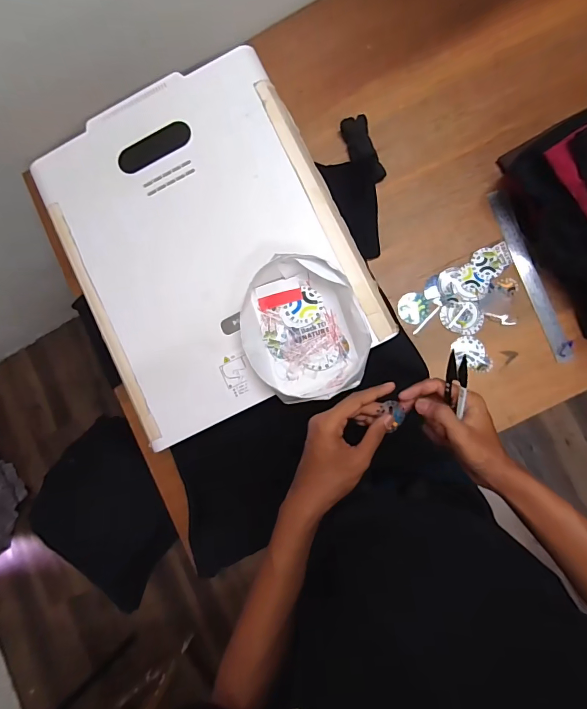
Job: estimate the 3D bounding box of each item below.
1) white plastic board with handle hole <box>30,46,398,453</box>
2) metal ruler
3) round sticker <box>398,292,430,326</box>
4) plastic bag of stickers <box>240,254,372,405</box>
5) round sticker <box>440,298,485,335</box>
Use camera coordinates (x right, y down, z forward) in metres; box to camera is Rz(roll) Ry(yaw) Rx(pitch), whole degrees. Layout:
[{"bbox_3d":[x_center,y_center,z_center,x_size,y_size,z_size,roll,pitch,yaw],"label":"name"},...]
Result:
[{"bbox_3d":[-0.137,-0.171,0.588,0.403,0.024,0.503,-26,85,4],"label":"white plastic board with handle hole"},{"bbox_3d":[0.415,-0.139,0.681,0.030,0.008,0.318,-22,85,11],"label":"metal ruler"},{"bbox_3d":[0.219,-0.084,0.707,0.053,0.007,0.059,-8,86,5],"label":"round sticker"},{"bbox_3d":[0.012,-0.037,0.537,0.162,0.055,0.193,-20,85,4],"label":"plastic bag of stickers"},{"bbox_3d":[0.301,-0.067,0.691,0.074,0.005,0.059,11,88,6],"label":"round sticker"}]

